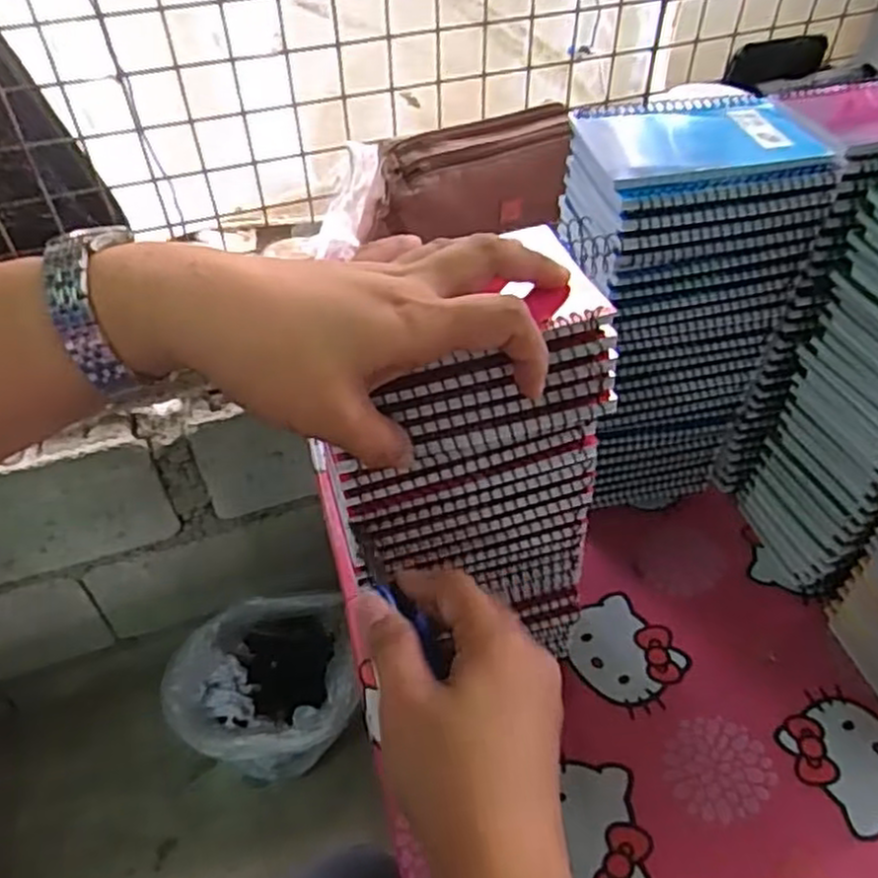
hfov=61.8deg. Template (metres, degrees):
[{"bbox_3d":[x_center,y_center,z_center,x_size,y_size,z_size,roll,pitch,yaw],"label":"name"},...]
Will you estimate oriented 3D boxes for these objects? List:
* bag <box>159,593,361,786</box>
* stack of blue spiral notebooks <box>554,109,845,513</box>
[{"bbox_3d":[-0.262,0.386,1.147,0.278,0.194,0.214,-4,46,-3],"label":"bag"},{"bbox_3d":[0.152,-0.079,0.525,0.151,0.275,0.100,-13,47,-11],"label":"stack of blue spiral notebooks"}]

